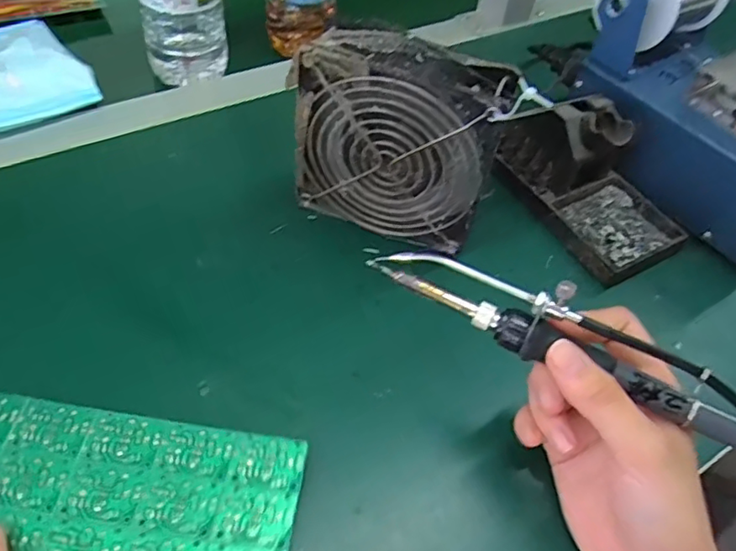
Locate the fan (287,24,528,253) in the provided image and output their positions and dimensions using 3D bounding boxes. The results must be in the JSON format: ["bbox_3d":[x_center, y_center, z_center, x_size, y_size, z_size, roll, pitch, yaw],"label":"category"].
[{"bbox_3d":[0.019,-0.081,0.365,0.123,0.118,0.043,18,51,7],"label":"fan"}]

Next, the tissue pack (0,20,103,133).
[{"bbox_3d":[-0.268,-0.149,0.445,0.101,0.046,0.087,-27,59,-26],"label":"tissue pack"}]

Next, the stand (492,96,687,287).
[{"bbox_3d":[0.158,-0.073,0.410,0.081,0.066,0.136,-25,58,-25],"label":"stand"}]

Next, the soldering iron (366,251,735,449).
[{"bbox_3d":[0.099,0.031,0.260,0.209,0.032,0.021,27,50,12],"label":"soldering iron"}]

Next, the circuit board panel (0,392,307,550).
[{"bbox_3d":[-0.121,0.108,0.259,0.171,0.004,0.102,9,51,0],"label":"circuit board panel"}]

